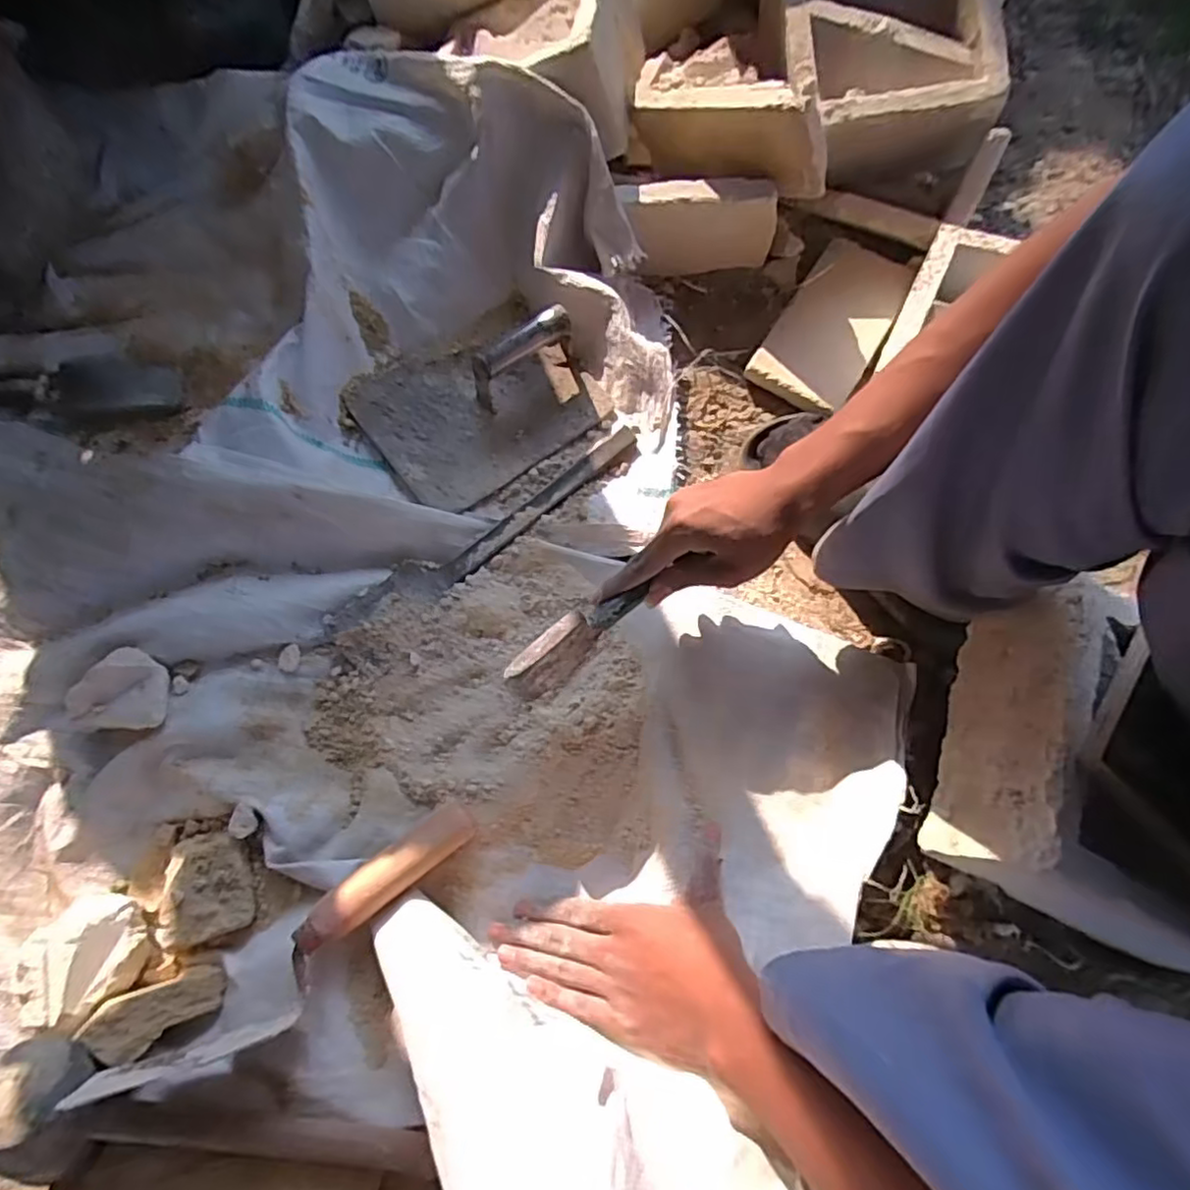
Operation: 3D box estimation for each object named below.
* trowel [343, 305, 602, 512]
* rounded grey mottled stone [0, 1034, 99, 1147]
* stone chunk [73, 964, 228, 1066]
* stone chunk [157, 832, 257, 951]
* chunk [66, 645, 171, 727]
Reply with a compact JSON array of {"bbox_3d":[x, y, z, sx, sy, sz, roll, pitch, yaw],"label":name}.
[{"bbox_3d":[-0.110,-0.189,0.603,0.210,0.059,0.170,-32,75,-10],"label":"trowel"},{"bbox_3d":[-0.335,0.290,0.385,0.047,0.040,0.046,0,74,-2],"label":"rounded grey mottled stone"},{"bbox_3d":[-0.300,0.286,0.444,0.019,0.082,0.037,-38,70,34],"label":"stone chunk"},{"bbox_3d":[-0.287,0.215,0.479,0.061,0.021,0.073,-14,73,-5],"label":"stone chunk"},{"bbox_3d":[-0.378,0.076,0.517,0.067,0.031,0.062,-5,72,-2],"label":"chunk"}]

